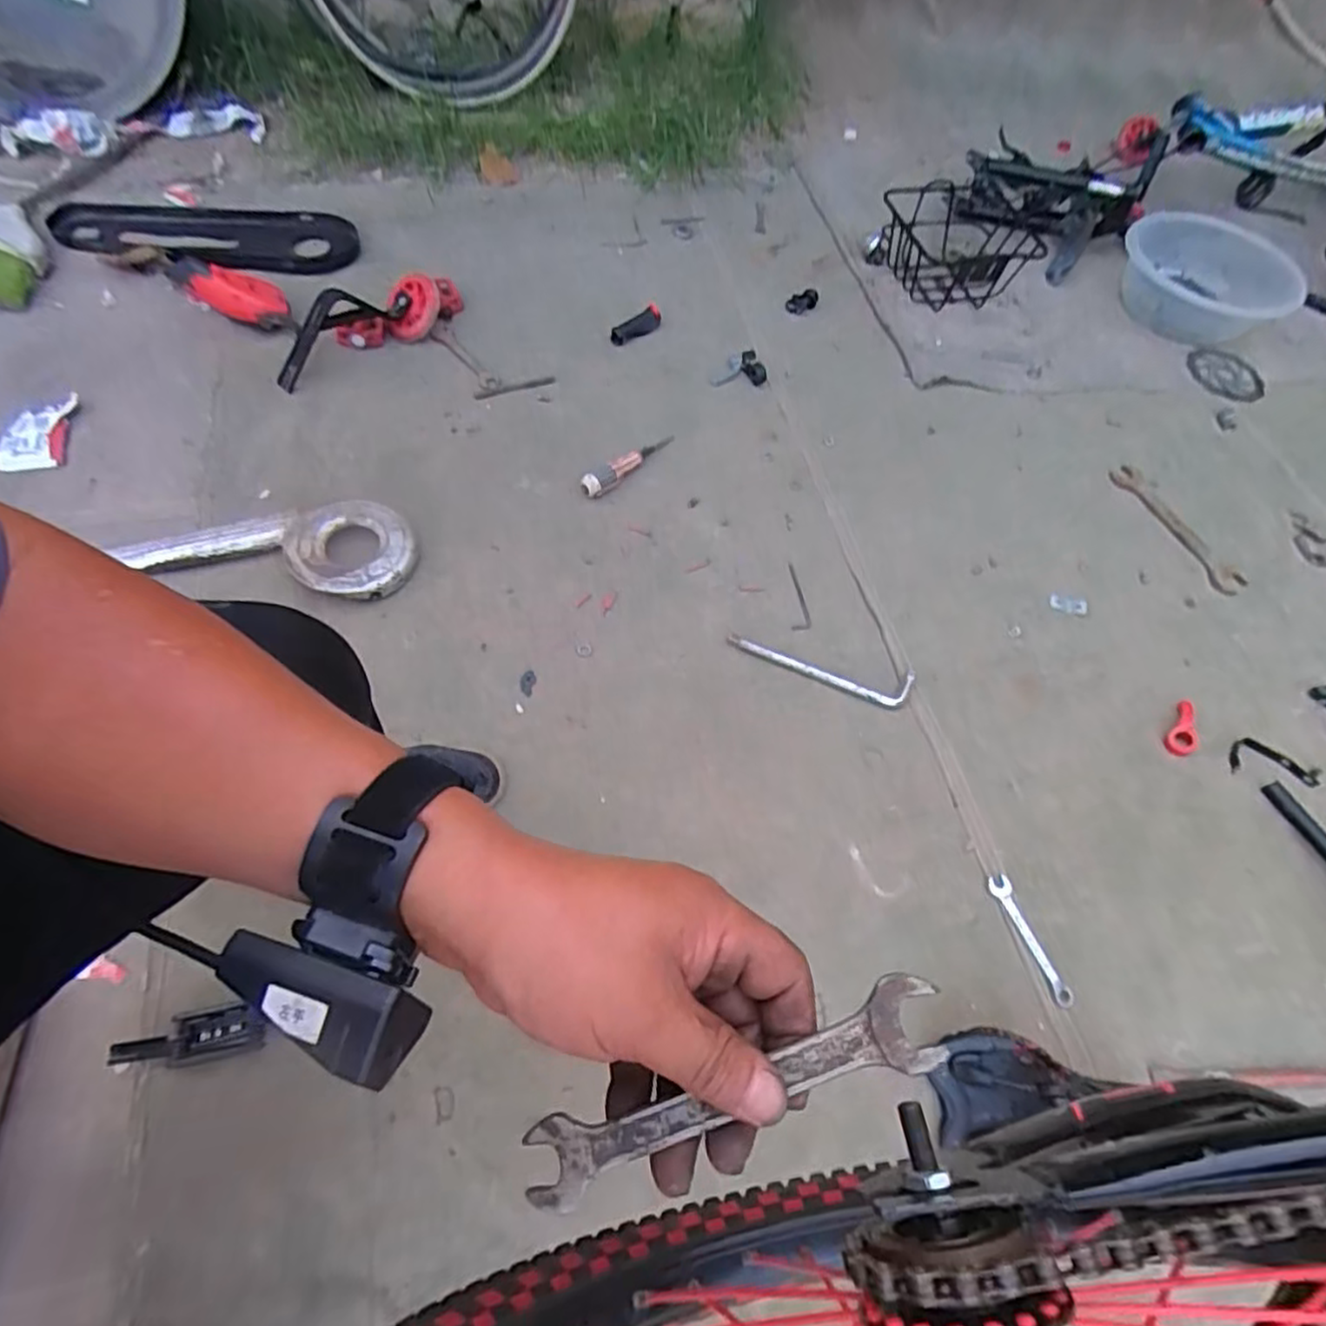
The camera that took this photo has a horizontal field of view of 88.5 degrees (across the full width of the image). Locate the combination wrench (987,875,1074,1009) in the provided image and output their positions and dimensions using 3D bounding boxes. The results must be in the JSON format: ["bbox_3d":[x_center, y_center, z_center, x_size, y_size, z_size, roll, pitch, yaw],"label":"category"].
[{"bbox_3d":[0.412,0.312,0.765,0.026,0.012,0.145,-19,66,-12],"label":"combination wrench"}]

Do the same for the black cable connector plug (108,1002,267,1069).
[{"bbox_3d":[-0.437,0.348,0.630,0.134,0.027,0.043,-3,61,-9],"label":"black cable connector plug"}]

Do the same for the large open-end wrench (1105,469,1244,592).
[{"bbox_3d":[0.797,-0.210,1.061,0.060,0.010,0.252,-24,67,-14],"label":"large open-end wrench"}]

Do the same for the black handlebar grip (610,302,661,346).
[{"bbox_3d":[-0.045,-0.585,1.185,0.103,0.028,0.031,-37,71,-20],"label":"black handlebar grip"}]

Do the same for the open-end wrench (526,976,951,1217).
[{"bbox_3d":[0.024,0.151,0.240,0.155,0.004,0.030,-23,65,4],"label":"open-end wrench"}]

